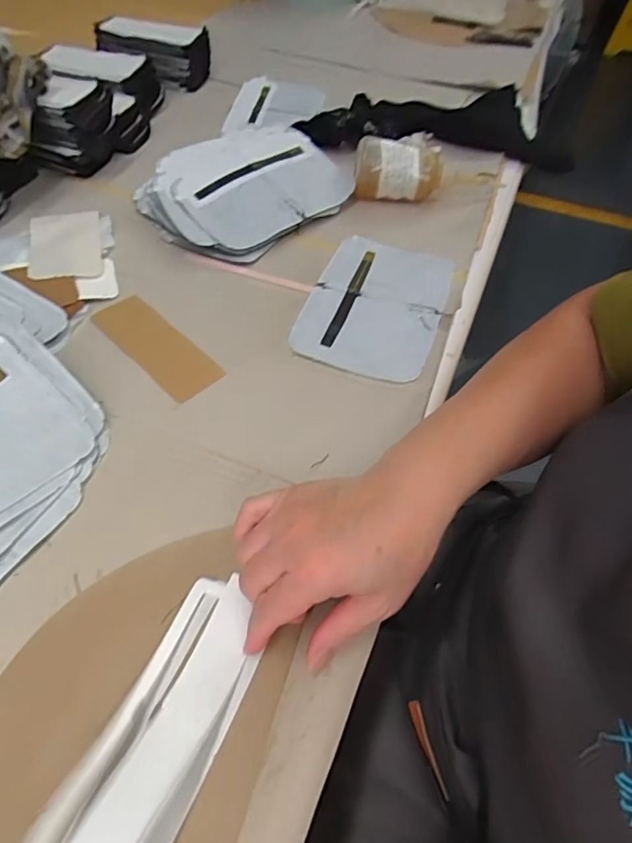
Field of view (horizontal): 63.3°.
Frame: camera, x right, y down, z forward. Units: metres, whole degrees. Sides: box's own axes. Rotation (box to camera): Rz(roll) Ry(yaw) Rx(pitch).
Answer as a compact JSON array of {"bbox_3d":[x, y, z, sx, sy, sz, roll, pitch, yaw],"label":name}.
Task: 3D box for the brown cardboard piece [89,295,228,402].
[{"bbox_3d":[-0.150,-0.075,0.483,0.142,0.006,0.051,38,60,22],"label":"brown cardboard piece"}]

